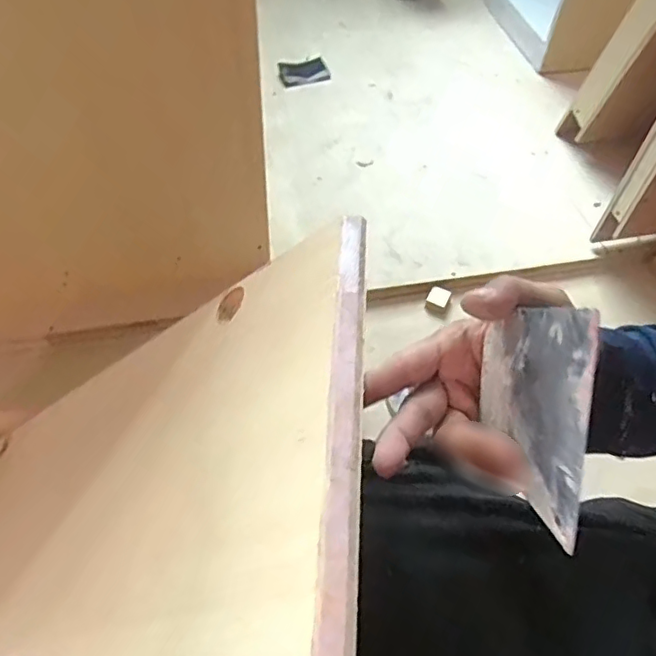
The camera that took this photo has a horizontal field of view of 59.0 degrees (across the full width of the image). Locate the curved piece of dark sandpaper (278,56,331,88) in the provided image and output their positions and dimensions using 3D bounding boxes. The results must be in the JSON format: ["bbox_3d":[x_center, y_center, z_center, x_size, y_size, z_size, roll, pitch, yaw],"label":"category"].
[{"bbox_3d":[-0.057,-0.607,1.367,0.115,0.030,0.069,-10,57,-11],"label":"curved piece of dark sandpaper"}]

